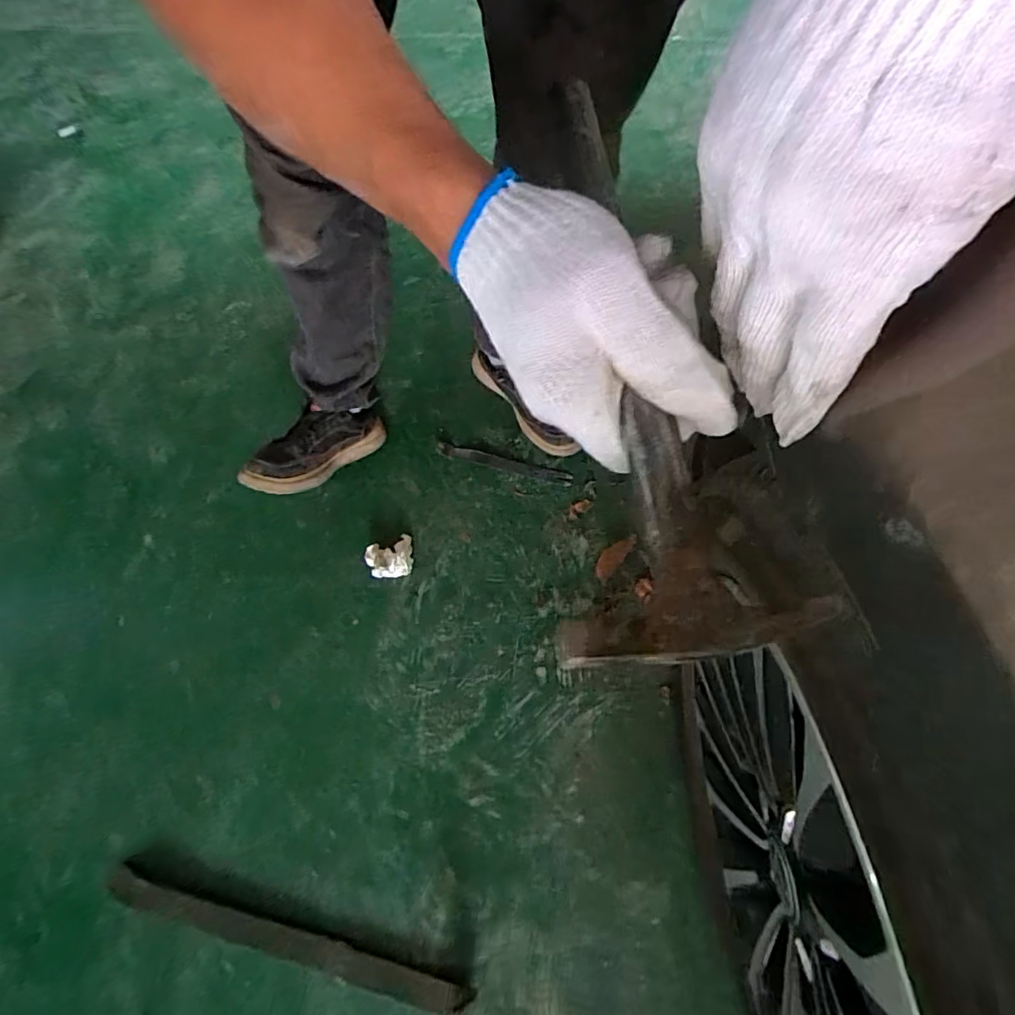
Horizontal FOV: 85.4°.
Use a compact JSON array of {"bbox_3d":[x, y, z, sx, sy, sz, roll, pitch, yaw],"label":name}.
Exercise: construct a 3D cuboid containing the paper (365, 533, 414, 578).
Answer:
[{"bbox_3d":[-0.186,0.080,0.876,0.074,0.039,0.069,-24,71,-3],"label":"paper"}]

